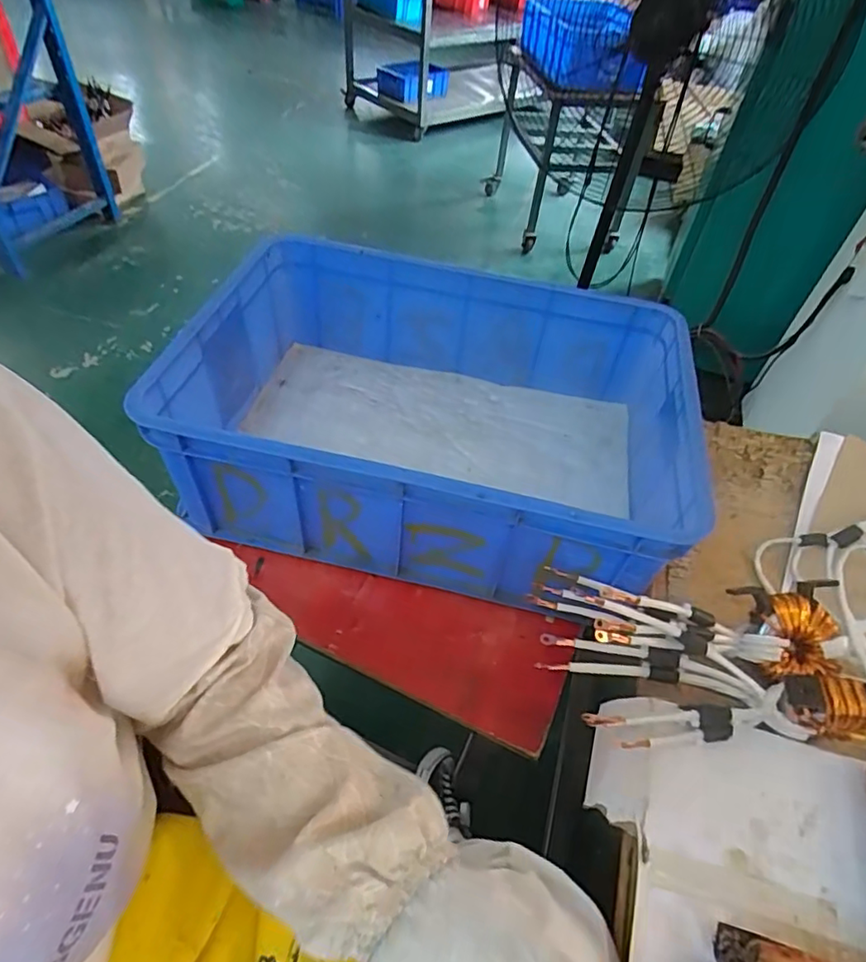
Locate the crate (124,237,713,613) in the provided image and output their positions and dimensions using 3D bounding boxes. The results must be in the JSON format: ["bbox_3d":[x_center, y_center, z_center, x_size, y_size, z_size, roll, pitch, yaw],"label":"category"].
[{"bbox_3d":[0.002,-0.093,0.751,0.602,0.194,0.423,14,49,6],"label":"crate"}]

